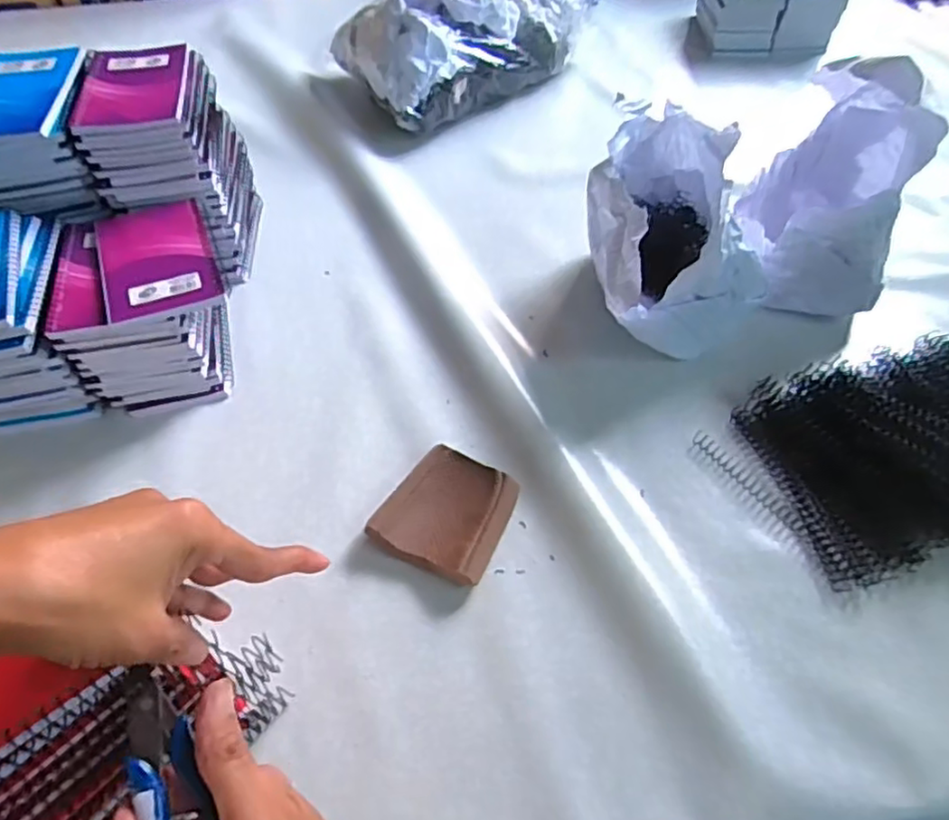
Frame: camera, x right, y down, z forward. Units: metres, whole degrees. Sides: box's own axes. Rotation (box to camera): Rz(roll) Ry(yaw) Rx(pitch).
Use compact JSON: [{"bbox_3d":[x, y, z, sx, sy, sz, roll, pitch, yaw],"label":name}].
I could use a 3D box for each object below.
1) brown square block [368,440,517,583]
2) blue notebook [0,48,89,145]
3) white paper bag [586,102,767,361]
[{"bbox_3d":[-0.019,0.075,0.459,0.083,0.022,0.088,20,55,17],"label":"brown square block"},{"bbox_3d":[-0.373,-0.260,0.516,0.090,0.017,0.129,-7,53,-5],"label":"blue notebook"},{"bbox_3d":[0.171,-0.151,0.558,0.130,0.130,0.219,-1,52,2],"label":"white paper bag"}]

